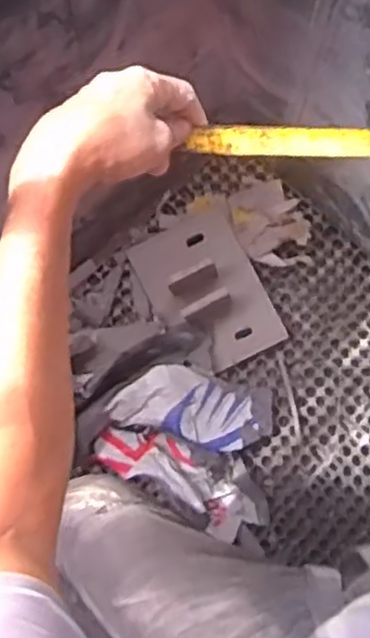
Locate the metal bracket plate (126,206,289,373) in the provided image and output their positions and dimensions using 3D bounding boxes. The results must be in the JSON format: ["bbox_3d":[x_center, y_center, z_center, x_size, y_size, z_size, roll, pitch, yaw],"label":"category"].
[{"bbox_3d":[0.036,-0.058,1.194,0.178,0.119,0.260,-25,76,-8],"label":"metal bracket plate"}]

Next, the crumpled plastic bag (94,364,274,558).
[{"bbox_3d":[0.003,0.208,1.147,0.270,0.110,0.244,9,74,1],"label":"crumpled plastic bag"}]

